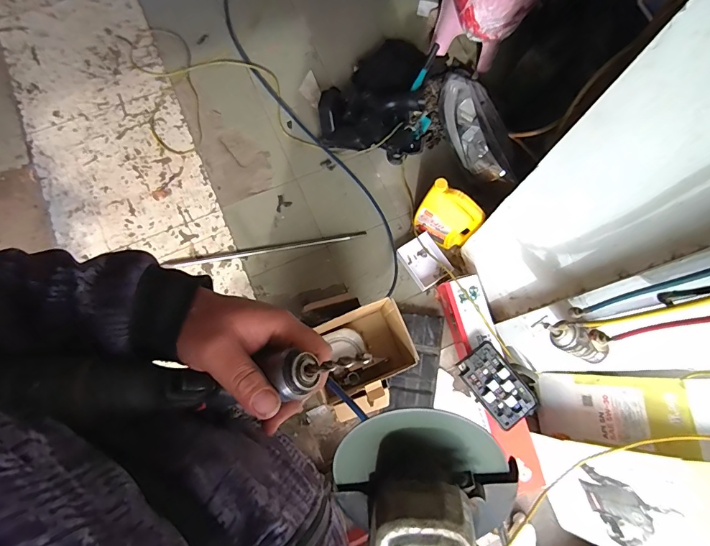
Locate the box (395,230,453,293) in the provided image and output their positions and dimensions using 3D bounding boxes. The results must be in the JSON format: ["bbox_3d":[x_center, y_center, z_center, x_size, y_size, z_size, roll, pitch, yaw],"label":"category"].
[{"bbox_3d":[0.261,-0.048,1.491,0.146,0.059,0.183,-33,80,-8],"label":"box"}]

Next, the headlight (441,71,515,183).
[{"bbox_3d":[0.444,-0.565,1.544,0.150,0.163,0.525,-11,77,-4],"label":"headlight"}]

